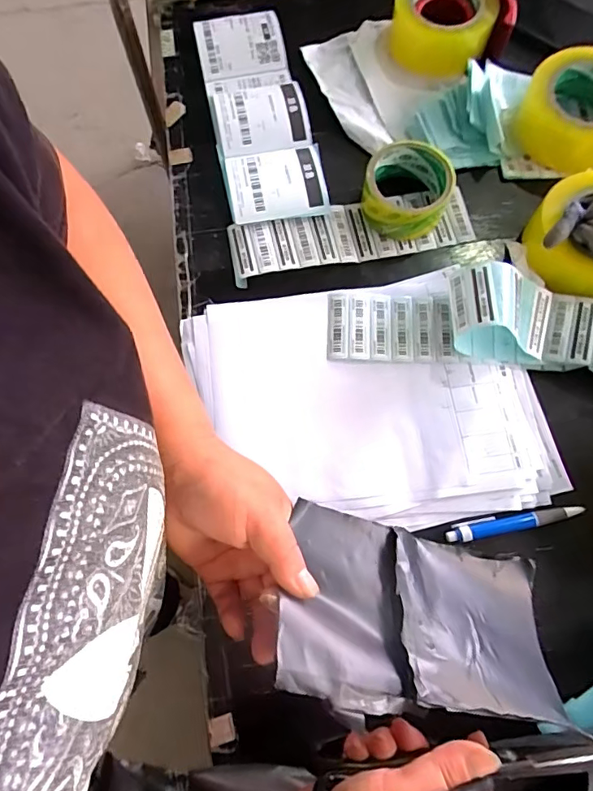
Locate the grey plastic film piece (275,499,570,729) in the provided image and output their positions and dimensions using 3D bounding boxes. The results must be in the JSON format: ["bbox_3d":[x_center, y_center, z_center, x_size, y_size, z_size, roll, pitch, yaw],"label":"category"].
[{"bbox_3d":[0.083,0.145,0.316,0.199,0.010,0.110,19,48,-18],"label":"grey plastic film piece"}]

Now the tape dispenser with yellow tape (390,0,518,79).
[{"bbox_3d":[0.186,-0.476,0.583,0.138,0.055,0.162,8,75,2],"label":"tape dispenser with yellow tape"}]

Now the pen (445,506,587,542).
[{"bbox_3d":[0.198,0.115,0.442,0.127,0.008,0.016,-9,75,-2],"label":"pen"}]

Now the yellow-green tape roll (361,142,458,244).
[{"bbox_3d":[0.117,-0.217,0.519,0.090,0.041,0.088,0,75,0],"label":"yellow-green tape roll"}]

